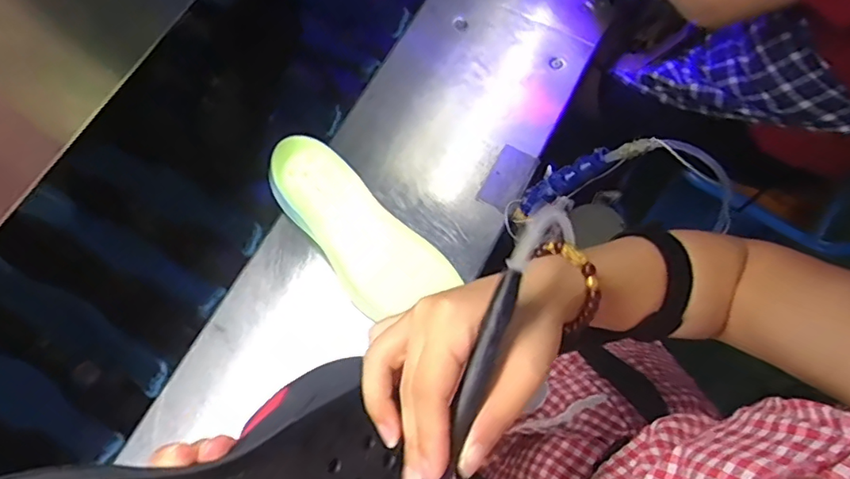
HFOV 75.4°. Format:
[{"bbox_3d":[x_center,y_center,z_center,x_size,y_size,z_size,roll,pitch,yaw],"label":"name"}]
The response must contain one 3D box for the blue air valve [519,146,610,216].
[{"bbox_3d":[0.138,-0.058,0.578,0.027,0.134,0.022,10,67,-25],"label":"blue air valve"}]

